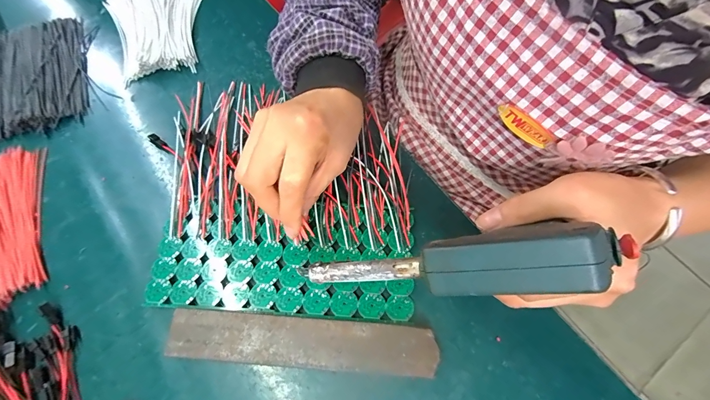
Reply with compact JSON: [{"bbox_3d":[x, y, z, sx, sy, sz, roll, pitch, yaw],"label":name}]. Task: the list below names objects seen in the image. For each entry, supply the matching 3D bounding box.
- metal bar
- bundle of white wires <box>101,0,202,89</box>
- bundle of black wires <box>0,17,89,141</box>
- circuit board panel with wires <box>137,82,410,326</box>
[{"bbox_3d":[-0.040,0.107,0.243,0.196,0.015,0.035,3,67,2],"label":"metal bar"},{"bbox_3d":[-0.229,-0.210,0.374,0.116,0.018,0.147,-17,68,-6],"label":"bundle of white wires"},{"bbox_3d":[-0.360,-0.136,0.350,0.113,0.013,0.155,-19,68,-7],"label":"bundle of black wires"},{"bbox_3d":[-0.068,-0.015,0.292,0.234,0.019,0.225,2,67,2],"label":"circuit board panel with wires"}]

